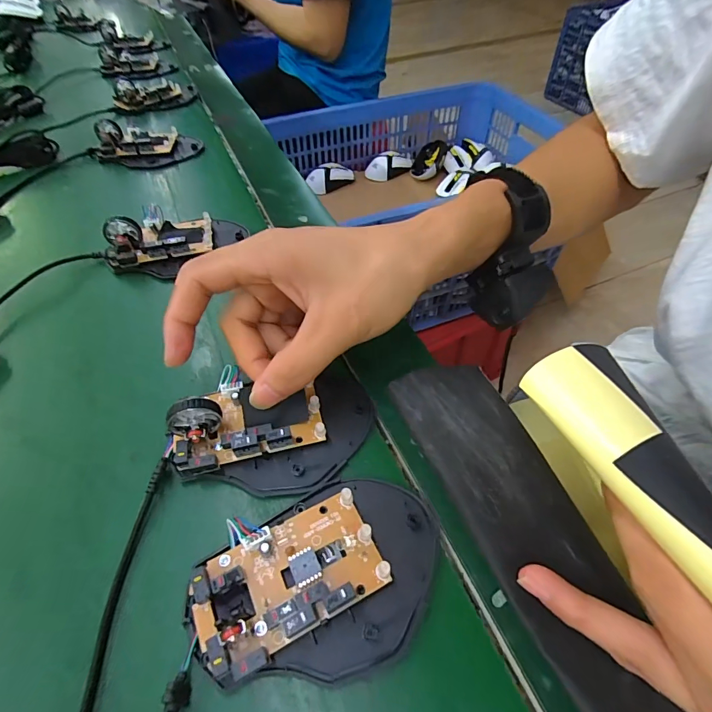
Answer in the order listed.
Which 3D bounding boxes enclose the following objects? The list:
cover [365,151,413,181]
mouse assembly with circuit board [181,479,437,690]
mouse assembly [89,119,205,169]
[{"bbox_3d":[0.076,-0.448,0.949,0.119,0.034,0.069,-20,53,-15],"label":"cover"},{"bbox_3d":[-0.015,0.094,0.173,0.110,0.014,0.070,-20,52,-15],"label":"mouse assembly with circuit board"},{"bbox_3d":[-0.226,-0.230,0.432,0.108,0.028,0.067,-20,52,-14],"label":"mouse assembly"}]

